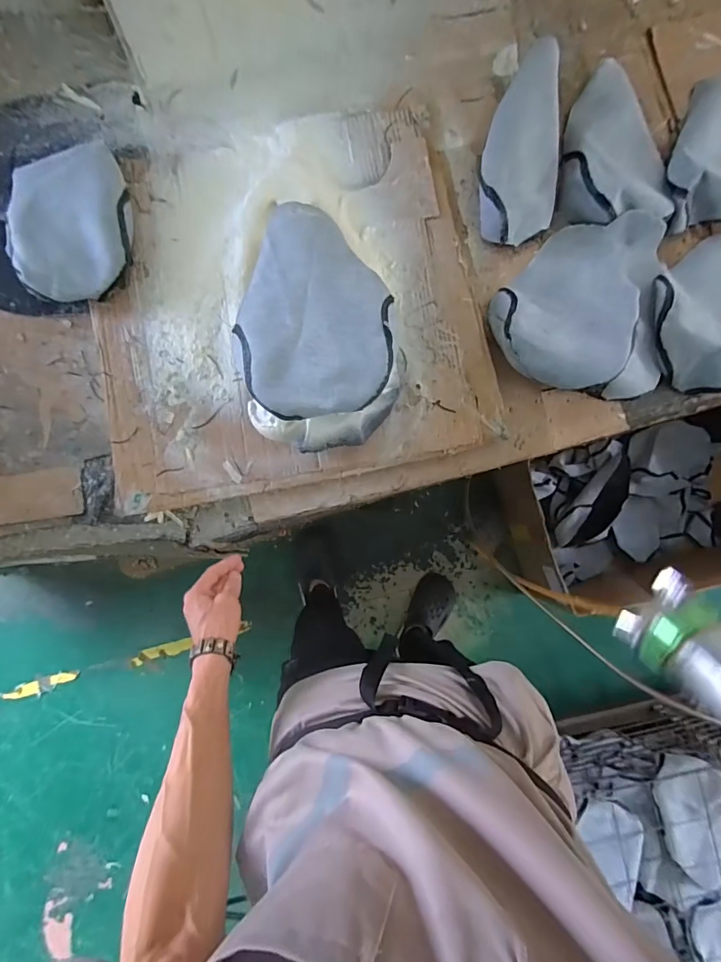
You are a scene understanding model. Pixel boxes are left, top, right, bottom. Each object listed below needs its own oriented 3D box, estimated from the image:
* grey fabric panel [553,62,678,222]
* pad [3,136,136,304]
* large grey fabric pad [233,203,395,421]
[{"bbox_3d":[0.415,-0.548,0.715,0.166,0.089,0.301,6,86,2],"label":"grey fabric panel"},{"bbox_3d":[-0.431,-0.377,0.651,0.173,0.046,0.223,-1,86,2],"label":"pad"},{"bbox_3d":[-0.057,-0.225,0.559,0.186,0.028,0.297,-1,70,4],"label":"large grey fabric pad"}]

